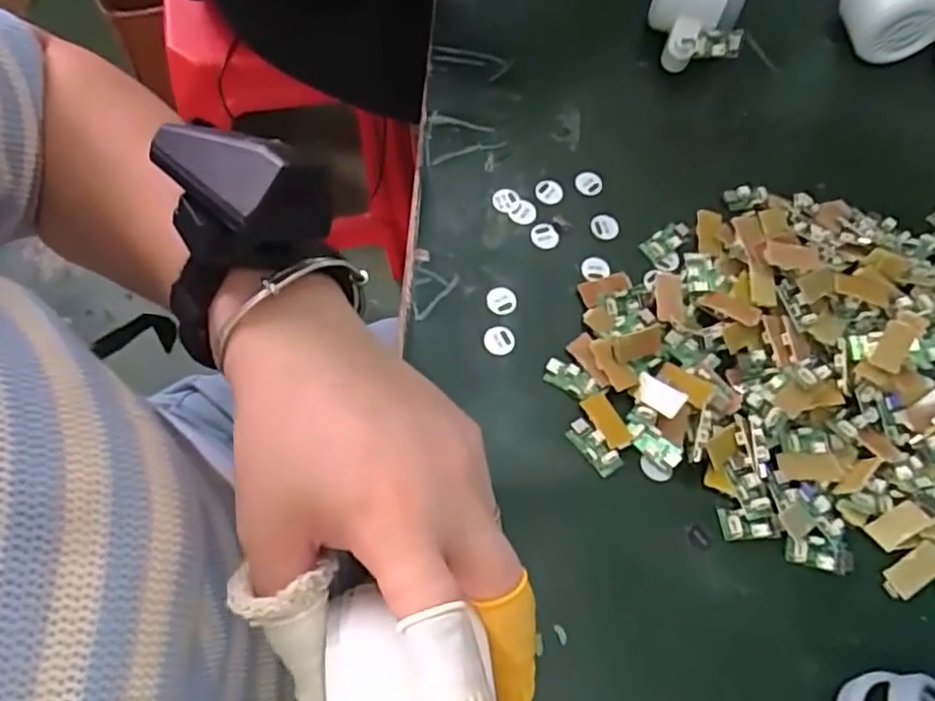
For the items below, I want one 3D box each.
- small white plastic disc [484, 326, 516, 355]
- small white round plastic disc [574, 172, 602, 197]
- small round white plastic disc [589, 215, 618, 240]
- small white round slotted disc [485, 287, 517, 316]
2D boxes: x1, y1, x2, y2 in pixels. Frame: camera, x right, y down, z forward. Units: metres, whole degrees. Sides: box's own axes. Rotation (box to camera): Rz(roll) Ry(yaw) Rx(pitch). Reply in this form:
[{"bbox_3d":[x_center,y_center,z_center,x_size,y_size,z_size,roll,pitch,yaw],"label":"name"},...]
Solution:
[{"bbox_3d":[0.018,-0.006,0.376,0.016,0.004,0.017,2,67,-4],"label":"small white plastic disc"},{"bbox_3d":[0.076,-0.106,0.426,0.017,0.004,0.017,0,67,-1],"label":"small white round plastic disc"},{"bbox_3d":[0.084,-0.075,0.411,0.017,0.004,0.016,0,67,-1],"label":"small round white plastic disc"},{"bbox_3d":[0.019,-0.028,0.385,0.017,0.004,0.016,2,67,-4],"label":"small white round slotted disc"}]

